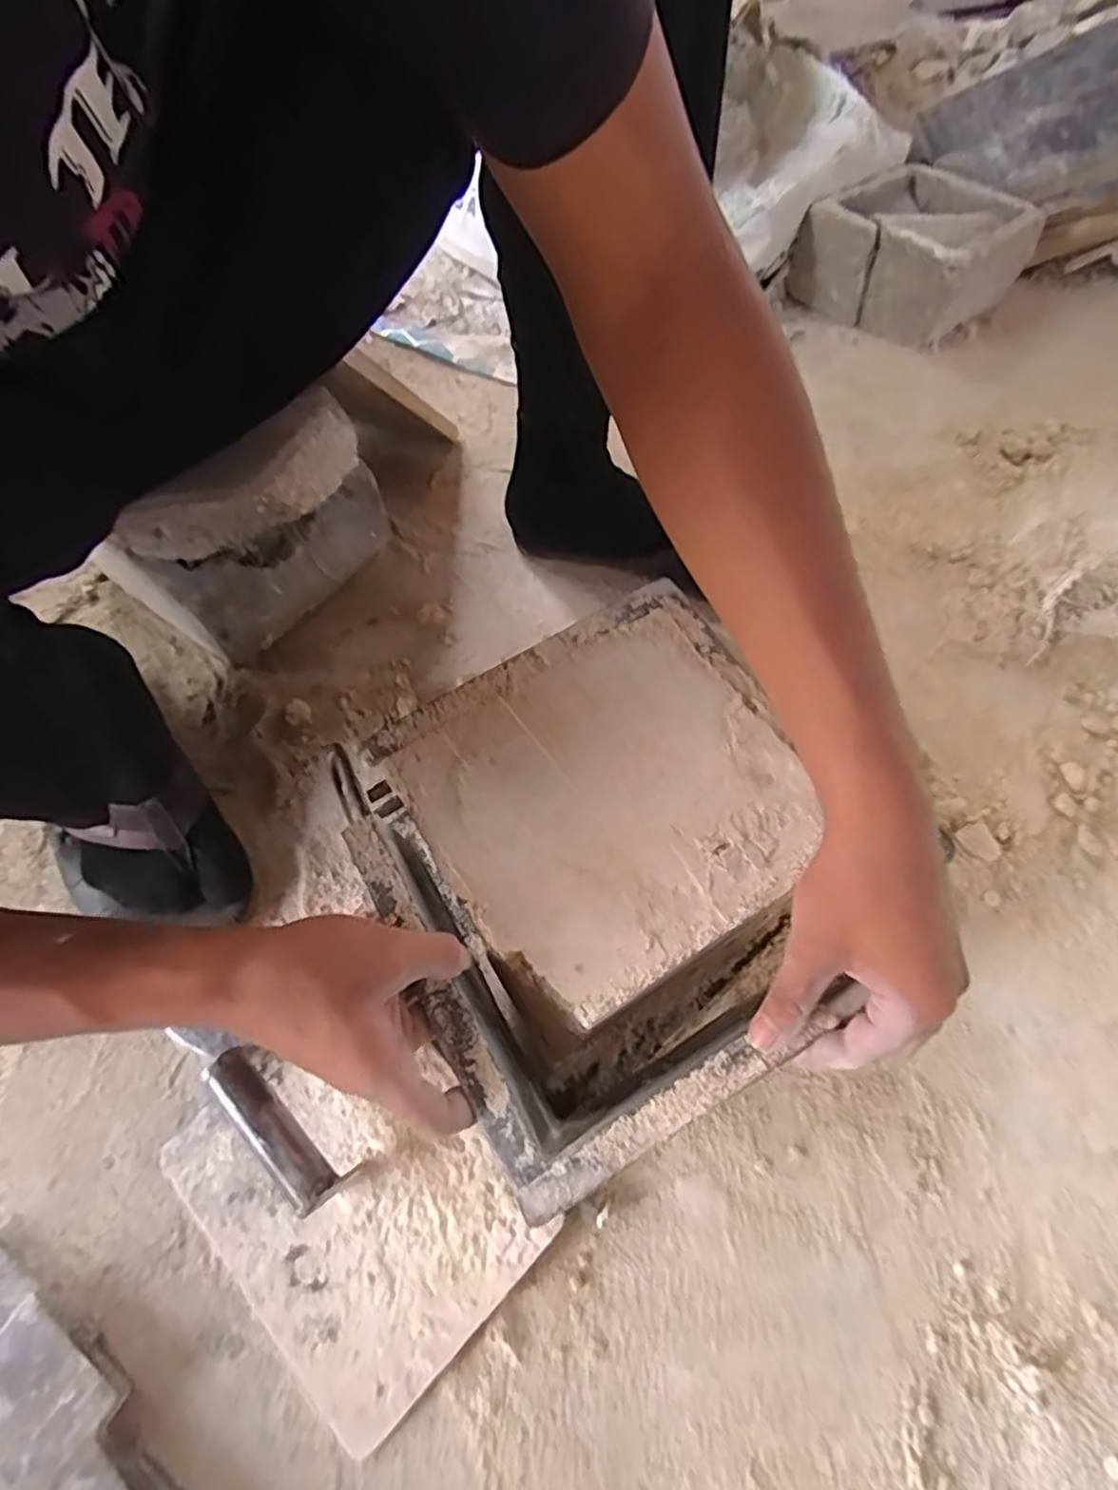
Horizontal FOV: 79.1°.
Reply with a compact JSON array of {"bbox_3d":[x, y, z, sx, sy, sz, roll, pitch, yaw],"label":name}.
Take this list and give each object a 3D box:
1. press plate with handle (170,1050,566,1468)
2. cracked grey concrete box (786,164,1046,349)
[{"bbox_3d":[-0.129,0.263,0.389,0.201,0.071,0.148,40,69,20],"label":"press plate with handle"},{"bbox_3d":[0.430,-0.592,0.825,0.197,0.119,0.210,-41,69,-18],"label":"cracked grey concrete box"}]

